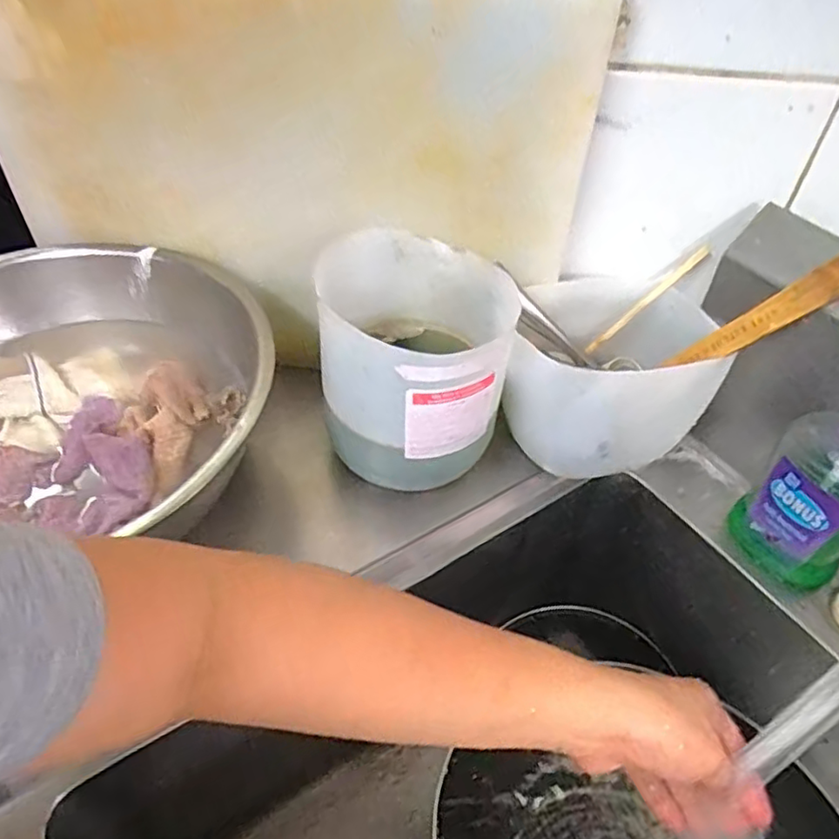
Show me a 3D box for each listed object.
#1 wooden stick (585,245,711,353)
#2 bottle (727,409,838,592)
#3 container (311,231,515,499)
[{"bbox_3d":[0.203,-0.105,0.561,0.010,0.132,0.004,38,28,-20],"label":"wooden stick"},{"bbox_3d":[0.297,0.044,0.458,0.047,0.198,0.075,-26,54,-28],"label":"bottle"},{"bbox_3d":[-0.009,-0.044,0.527,0.149,0.155,0.156,1,46,-6],"label":"container"}]

